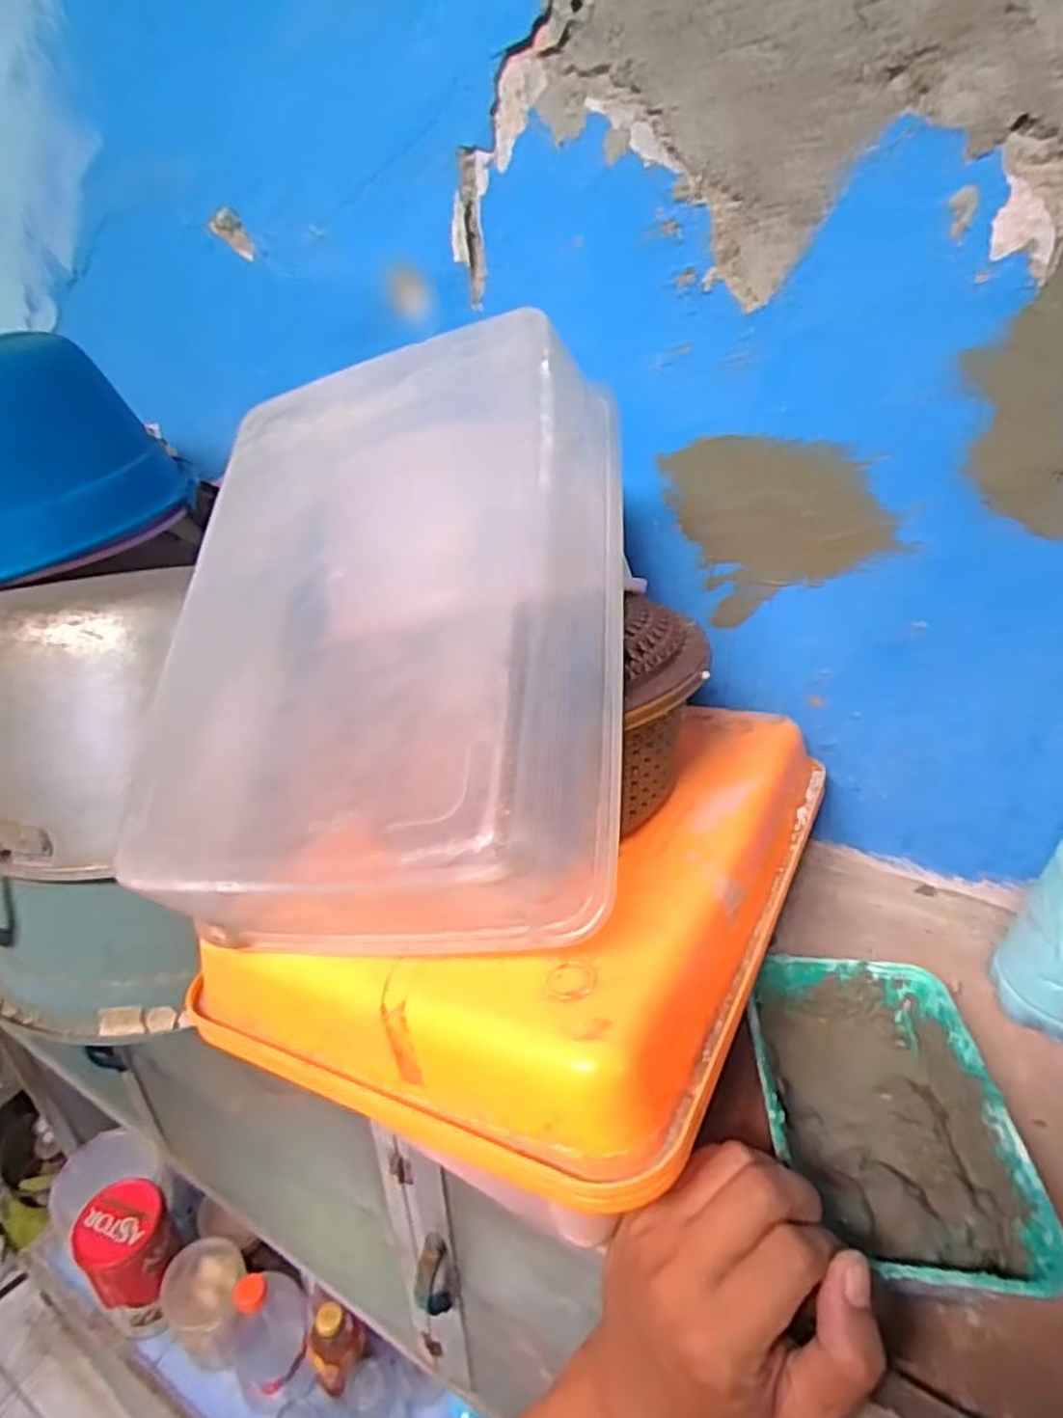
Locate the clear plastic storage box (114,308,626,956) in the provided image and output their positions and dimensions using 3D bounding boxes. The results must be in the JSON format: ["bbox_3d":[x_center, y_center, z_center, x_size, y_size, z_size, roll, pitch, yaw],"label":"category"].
[{"bbox_3d":[-0.063,-0.037,0.351,0.196,0.081,0.279,-6,64,18],"label":"clear plastic storage box"}]

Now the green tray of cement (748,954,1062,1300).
[{"bbox_3d":[0.174,0.206,0.385,0.113,0.046,0.167,2,32,4],"label":"green tray of cement"}]

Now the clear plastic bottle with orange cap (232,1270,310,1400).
[{"bbox_3d":[-0.303,0.717,0.872,0.091,0.169,0.088,-1,32,0],"label":"clear plastic bottle with orange cap"}]

